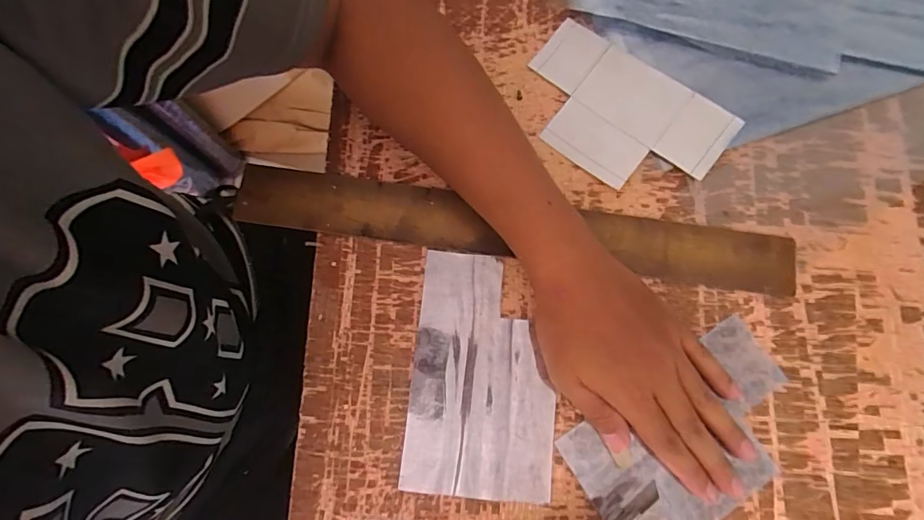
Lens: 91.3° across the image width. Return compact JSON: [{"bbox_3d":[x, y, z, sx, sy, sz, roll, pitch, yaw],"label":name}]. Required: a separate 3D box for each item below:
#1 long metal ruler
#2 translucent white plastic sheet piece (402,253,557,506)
[{"bbox_3d":[0.040,-0.025,0.356,0.435,0.008,0.050,8,77,1],"label":"long metal ruler"},{"bbox_3d":[0.016,0.082,0.332,0.103,0.005,0.169,5,79,2],"label":"translucent white plastic sheet piece"}]

